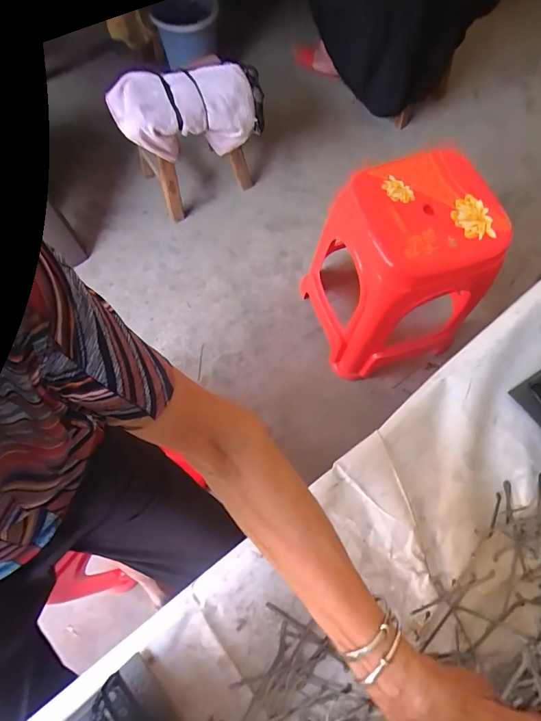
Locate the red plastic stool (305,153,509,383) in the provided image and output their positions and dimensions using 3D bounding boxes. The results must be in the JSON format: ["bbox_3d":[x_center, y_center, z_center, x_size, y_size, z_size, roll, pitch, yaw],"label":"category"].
[{"bbox_3d":[0.306,-0.207,0.997,0.353,0.470,0.352,-11,70,-5],"label":"red plastic stool"}]

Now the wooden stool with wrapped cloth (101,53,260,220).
[{"bbox_3d":[-0.243,-0.721,1.248,0.439,0.345,0.254,-17,71,-7],"label":"wooden stool with wrapped cloth"}]

